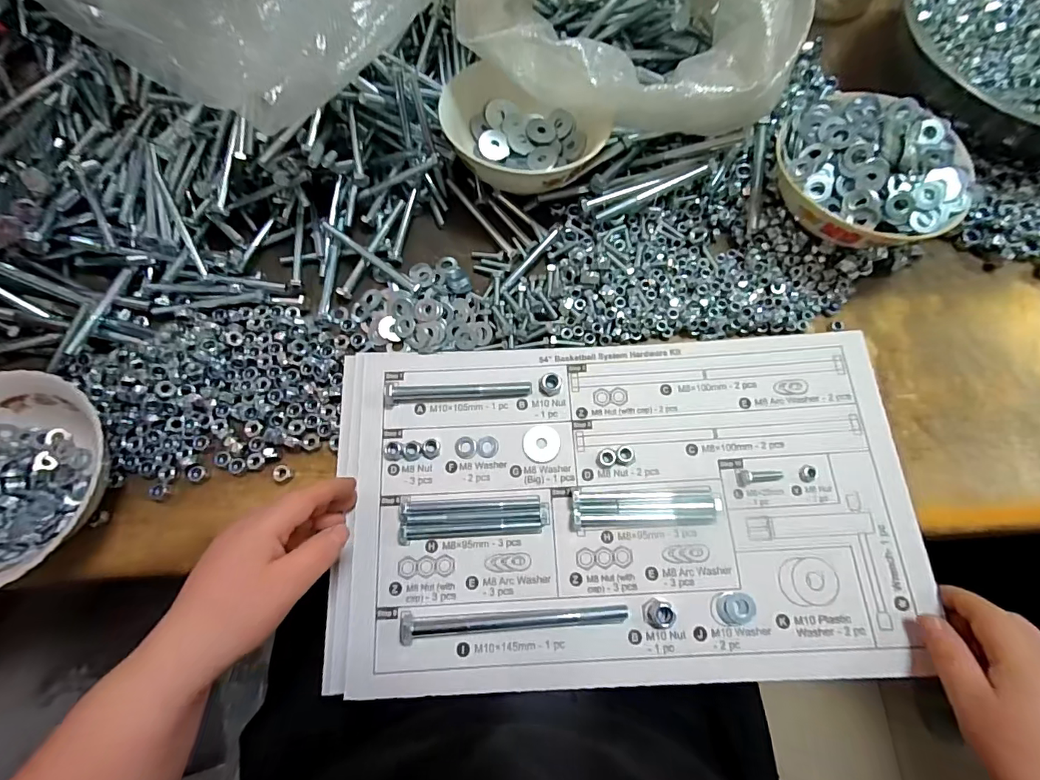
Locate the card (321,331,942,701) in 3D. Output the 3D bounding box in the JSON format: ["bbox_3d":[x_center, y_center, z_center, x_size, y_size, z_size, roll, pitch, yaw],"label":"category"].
[{"bbox_3d":[0.070,0.078,0.345,0.398,0.017,0.243,-2,73,0],"label":"card"}]

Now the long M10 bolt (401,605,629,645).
[{"bbox_3d":[-0.003,0.154,0.317,0.149,0.015,0.015,-5,73,-1],"label":"long M10 bolt"}]

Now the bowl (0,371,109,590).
[{"bbox_3d":[-0.358,0.063,0.335,0.141,0.042,0.141,0,73,0],"label":"bowl"}]

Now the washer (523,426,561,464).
[{"bbox_3d":[0.017,0.041,0.361,0.028,0.004,0.028,0,73,0],"label":"washer"}]

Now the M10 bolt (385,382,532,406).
[{"bbox_3d":[-0.048,0.001,0.369,0.112,0.013,0.014,-3,73,0],"label":"M10 bolt"}]

